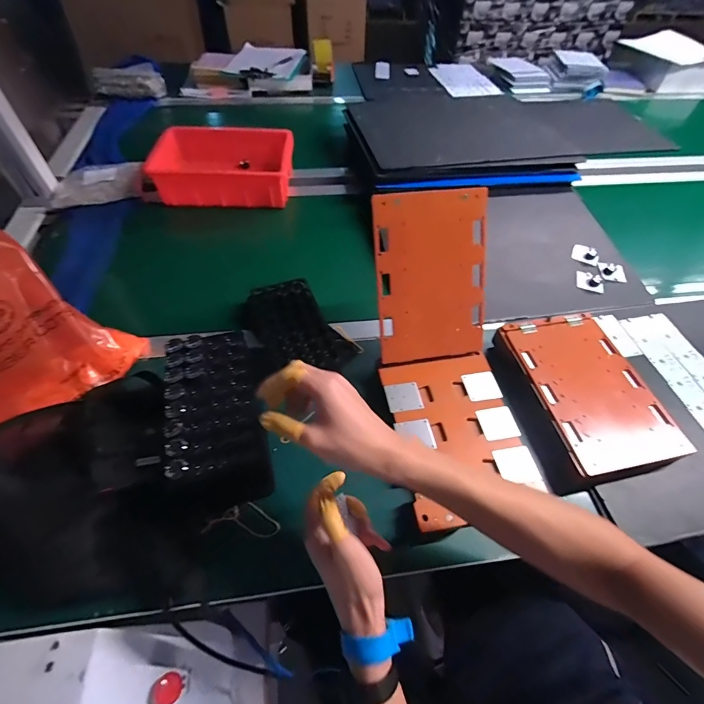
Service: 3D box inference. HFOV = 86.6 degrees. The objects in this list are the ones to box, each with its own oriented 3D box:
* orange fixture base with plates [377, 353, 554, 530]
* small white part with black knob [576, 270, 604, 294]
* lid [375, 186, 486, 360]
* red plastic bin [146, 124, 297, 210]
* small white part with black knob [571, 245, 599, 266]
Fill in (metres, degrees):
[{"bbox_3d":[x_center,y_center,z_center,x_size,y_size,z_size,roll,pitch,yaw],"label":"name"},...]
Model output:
[{"bbox_3d":[0.147,0.109,0.518,0.169,0.015,0.229,-7,55,-8],"label":"orange fixture base with plates"},{"bbox_3d":[0.467,-0.140,0.729,0.049,0.015,0.040,16,55,9],"label":"small white part with black knob"},{"bbox_3d":[0.117,-0.104,0.542,0.159,0.242,0.016,-8,18,-9],"label":"lid"},{"bbox_3d":[-0.288,-0.432,0.865,0.294,0.086,0.203,0,54,-3],"label":"red plastic bin"},{"bbox_3d":[0.480,-0.200,0.768,0.054,0.020,0.031,33,60,20],"label":"small white part with black knob"}]

